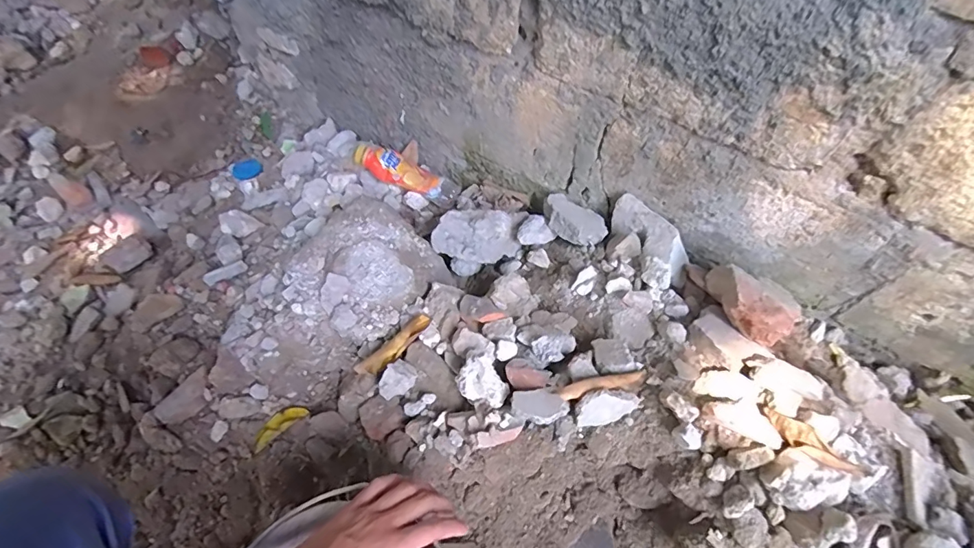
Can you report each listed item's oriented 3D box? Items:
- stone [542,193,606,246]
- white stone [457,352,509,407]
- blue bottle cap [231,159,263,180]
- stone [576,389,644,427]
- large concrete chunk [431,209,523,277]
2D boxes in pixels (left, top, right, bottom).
[{"bbox_3d":[0.132,-0.083,0.702,0.108,0.033,0.062,37,63,17],"label":"stone"},{"bbox_3d":[-0.006,0.131,0.532,0.047,0.048,0.061,-35,67,-22],"label":"white stone"},{"bbox_3d":[-0.477,-0.208,0.901,0.055,0.008,0.055,2,58,-3],"label":"blue bottle cap"},{"bbox_3d":[0.132,0.144,0.498,0.073,0.042,0.028,-10,60,-10],"label":"stone"},{"bbox_3d":[-0.016,-0.054,0.722,0.129,0.063,0.099,-38,68,-23],"label":"large concrete chunk"}]

